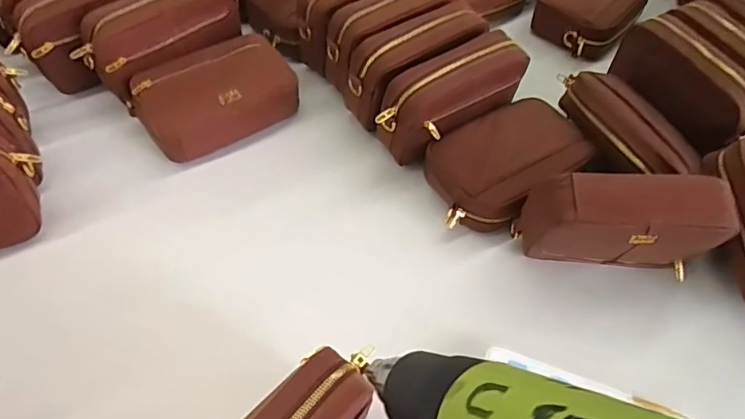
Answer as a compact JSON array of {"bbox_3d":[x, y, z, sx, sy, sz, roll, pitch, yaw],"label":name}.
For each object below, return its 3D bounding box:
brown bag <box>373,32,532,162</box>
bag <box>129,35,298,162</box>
[{"bbox_3d":[0.091,-0.132,0.654,0.188,0.114,0.075,-32,63,-23],"label":"brown bag"},{"bbox_3d":[-0.200,-0.148,0.691,0.192,0.058,0.127,-30,62,-22],"label":"bag"}]

